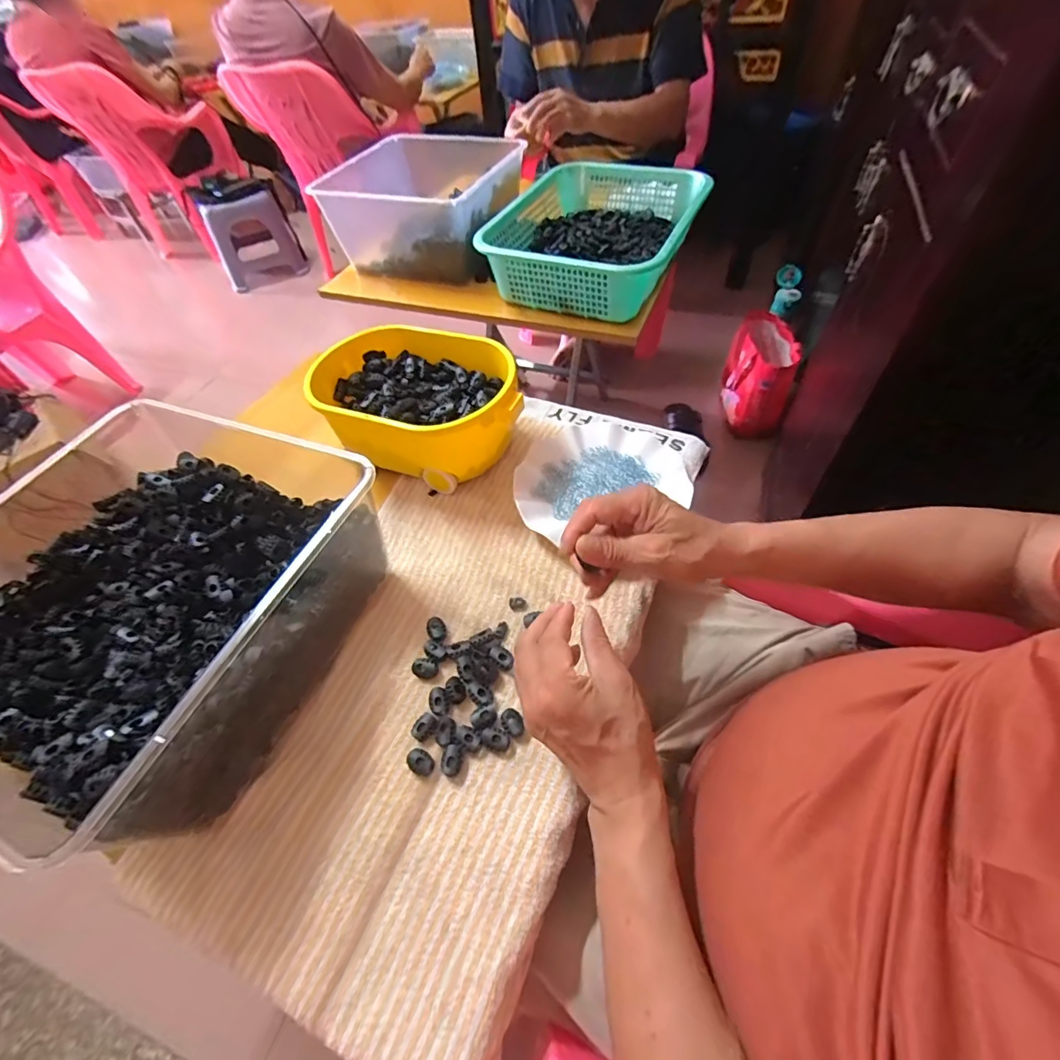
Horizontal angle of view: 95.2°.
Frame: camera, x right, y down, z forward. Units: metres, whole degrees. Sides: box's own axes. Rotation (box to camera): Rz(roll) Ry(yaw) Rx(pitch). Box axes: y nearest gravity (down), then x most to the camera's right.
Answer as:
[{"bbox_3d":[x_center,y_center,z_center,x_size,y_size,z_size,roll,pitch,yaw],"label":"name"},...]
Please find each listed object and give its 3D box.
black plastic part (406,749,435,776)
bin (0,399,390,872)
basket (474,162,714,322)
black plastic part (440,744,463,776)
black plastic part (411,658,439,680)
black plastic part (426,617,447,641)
[{"bbox_3d":[-0.087,0.184,0.384,0.023,0.008,0.017,19,57,19],"label":"black plastic part"},{"bbox_3d":[-0.297,0.059,0.394,0.272,0.116,0.291,16,56,17],"label":"bin"},{"bbox_3d":[0.104,-0.500,0.822,0.317,0.091,0.373,17,56,18],"label":"basket"},{"bbox_3d":[-0.062,0.181,0.381,0.015,0.009,0.022,7,54,11],"label":"black plastic part"},{"bbox_3d":[-0.093,0.122,0.426,0.022,0.008,0.015,0,53,5],"label":"black plastic part"},{"bbox_3d":[-0.087,0.092,0.450,0.017,0.005,0.024,-28,55,-16],"label":"black plastic part"}]

